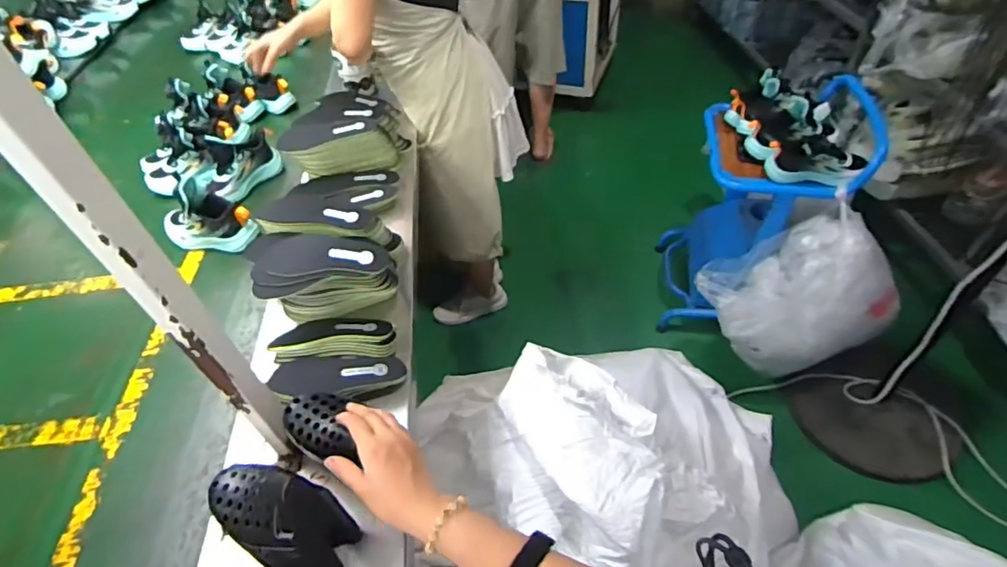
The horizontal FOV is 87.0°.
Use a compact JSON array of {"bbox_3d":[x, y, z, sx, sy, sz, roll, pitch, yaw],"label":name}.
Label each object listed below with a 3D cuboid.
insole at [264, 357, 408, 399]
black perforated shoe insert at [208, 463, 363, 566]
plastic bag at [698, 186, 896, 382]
[{"bbox_3d":[-0.219,0.122,0.713,0.169,0.025,0.073,-1,46,-17],"label":"insole"},{"bbox_3d":[-0.239,0.249,0.563,0.130,0.127,0.078,14,50,17],"label":"black perforated shoe insert"},{"bbox_3d":[0.698,0.025,1.291,0.434,0.333,0.262,-18,49,-11],"label":"plastic bag"}]

